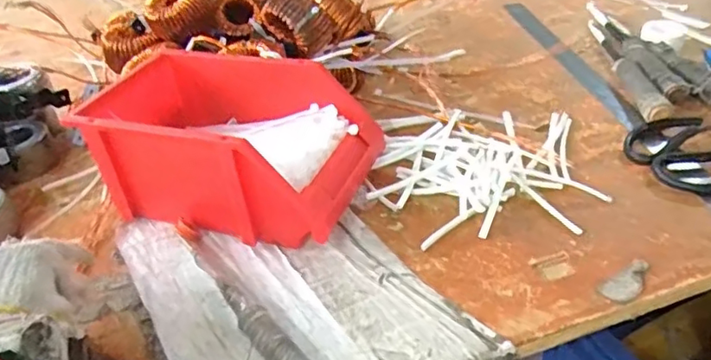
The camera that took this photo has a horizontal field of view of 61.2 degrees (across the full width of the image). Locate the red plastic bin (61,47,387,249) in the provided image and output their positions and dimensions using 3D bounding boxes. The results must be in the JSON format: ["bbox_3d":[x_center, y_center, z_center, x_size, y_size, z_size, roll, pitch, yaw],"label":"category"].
[{"bbox_3d":[-0.113,-0.036,0.578,0.250,0.110,0.162,8,39,20],"label":"red plastic bin"}]

